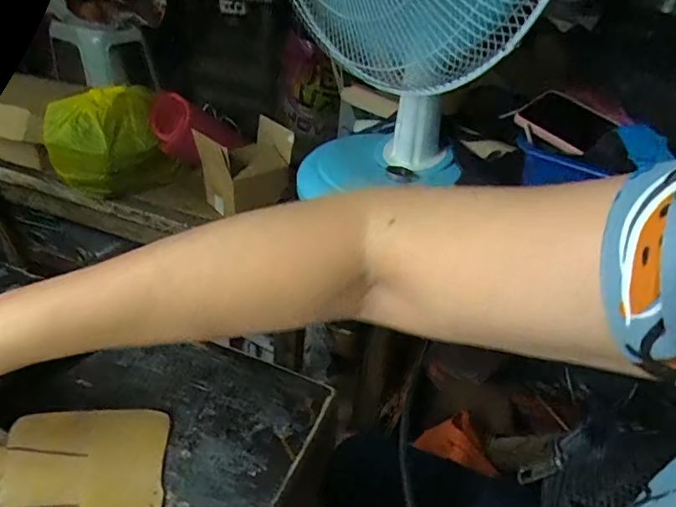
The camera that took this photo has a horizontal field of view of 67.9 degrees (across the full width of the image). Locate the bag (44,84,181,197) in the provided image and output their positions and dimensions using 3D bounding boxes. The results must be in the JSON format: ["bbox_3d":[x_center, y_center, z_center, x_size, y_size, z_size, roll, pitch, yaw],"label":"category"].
[{"bbox_3d":[-0.484,-0.241,1.067,0.229,0.180,0.186,-20,43,-27],"label":"bag"}]

